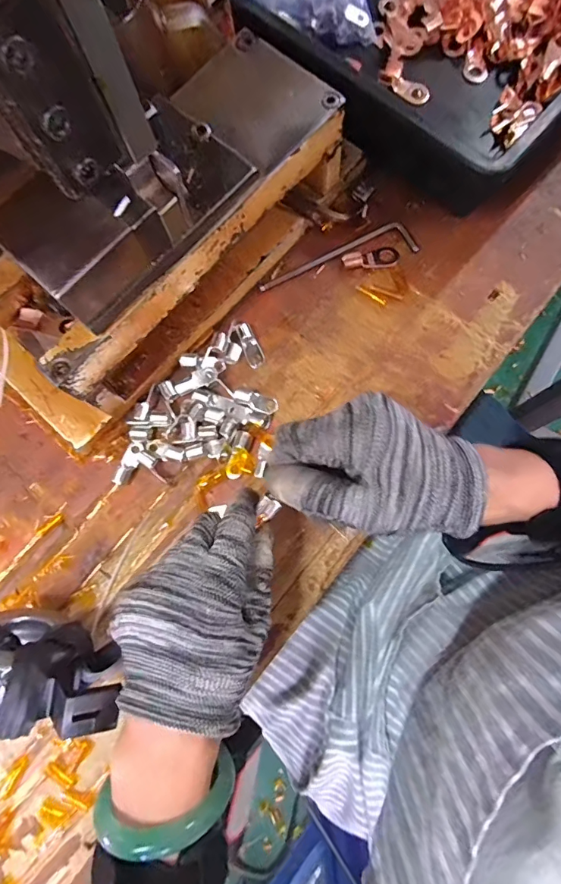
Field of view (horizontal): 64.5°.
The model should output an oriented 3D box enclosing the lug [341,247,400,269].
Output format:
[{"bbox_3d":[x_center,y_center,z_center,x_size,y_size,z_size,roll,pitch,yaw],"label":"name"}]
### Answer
[{"bbox_3d":[0.068,-0.137,0.331,0.042,0.006,0.016,-8,78,1],"label":"lug"}]

